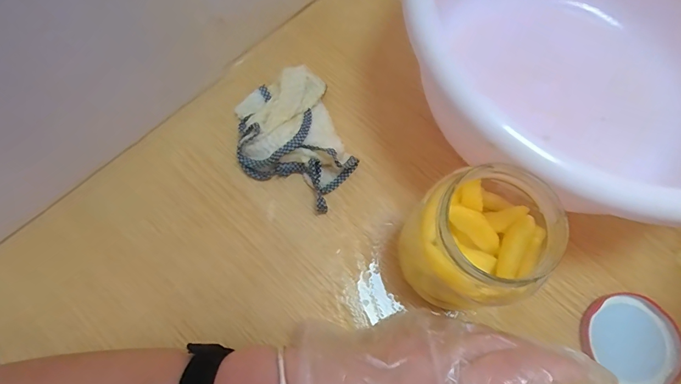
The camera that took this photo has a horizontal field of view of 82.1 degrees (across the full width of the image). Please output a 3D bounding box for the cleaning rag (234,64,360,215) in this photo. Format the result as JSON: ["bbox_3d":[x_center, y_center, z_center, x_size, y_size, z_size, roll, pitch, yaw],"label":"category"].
[{"bbox_3d":[-0.041,-0.042,0.332,0.086,0.030,0.121,-21,73,-7],"label":"cleaning rag"}]

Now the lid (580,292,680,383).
[{"bbox_3d":[0.221,0.112,0.294,0.064,0.006,0.071,-37,76,-11],"label":"lid"}]

